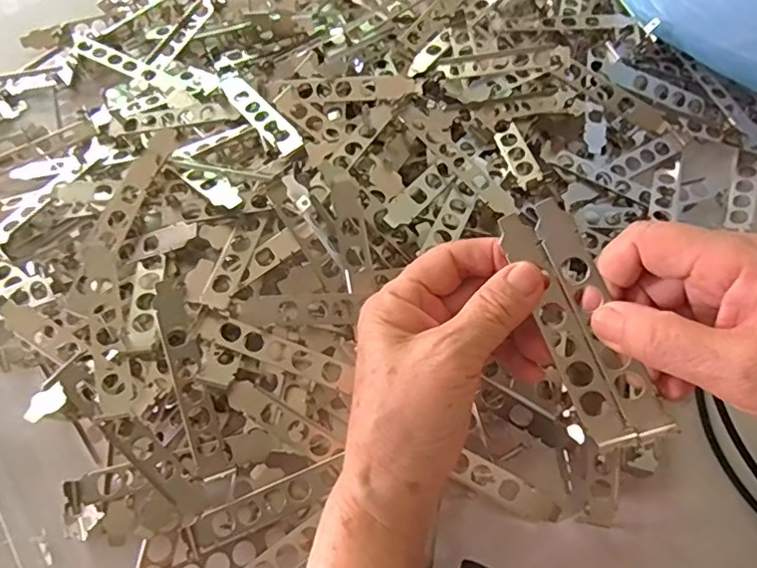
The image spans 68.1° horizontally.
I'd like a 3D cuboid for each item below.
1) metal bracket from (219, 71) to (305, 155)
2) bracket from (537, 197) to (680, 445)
[{"bbox_3d":[-0.091,-0.131,0.420,0.020,0.007,0.116,-33,57,-14],"label":"metal bracket"},{"bbox_3d":[0.106,0.016,0.268,0.019,0.005,0.120,-27,86,28],"label":"bracket"}]

